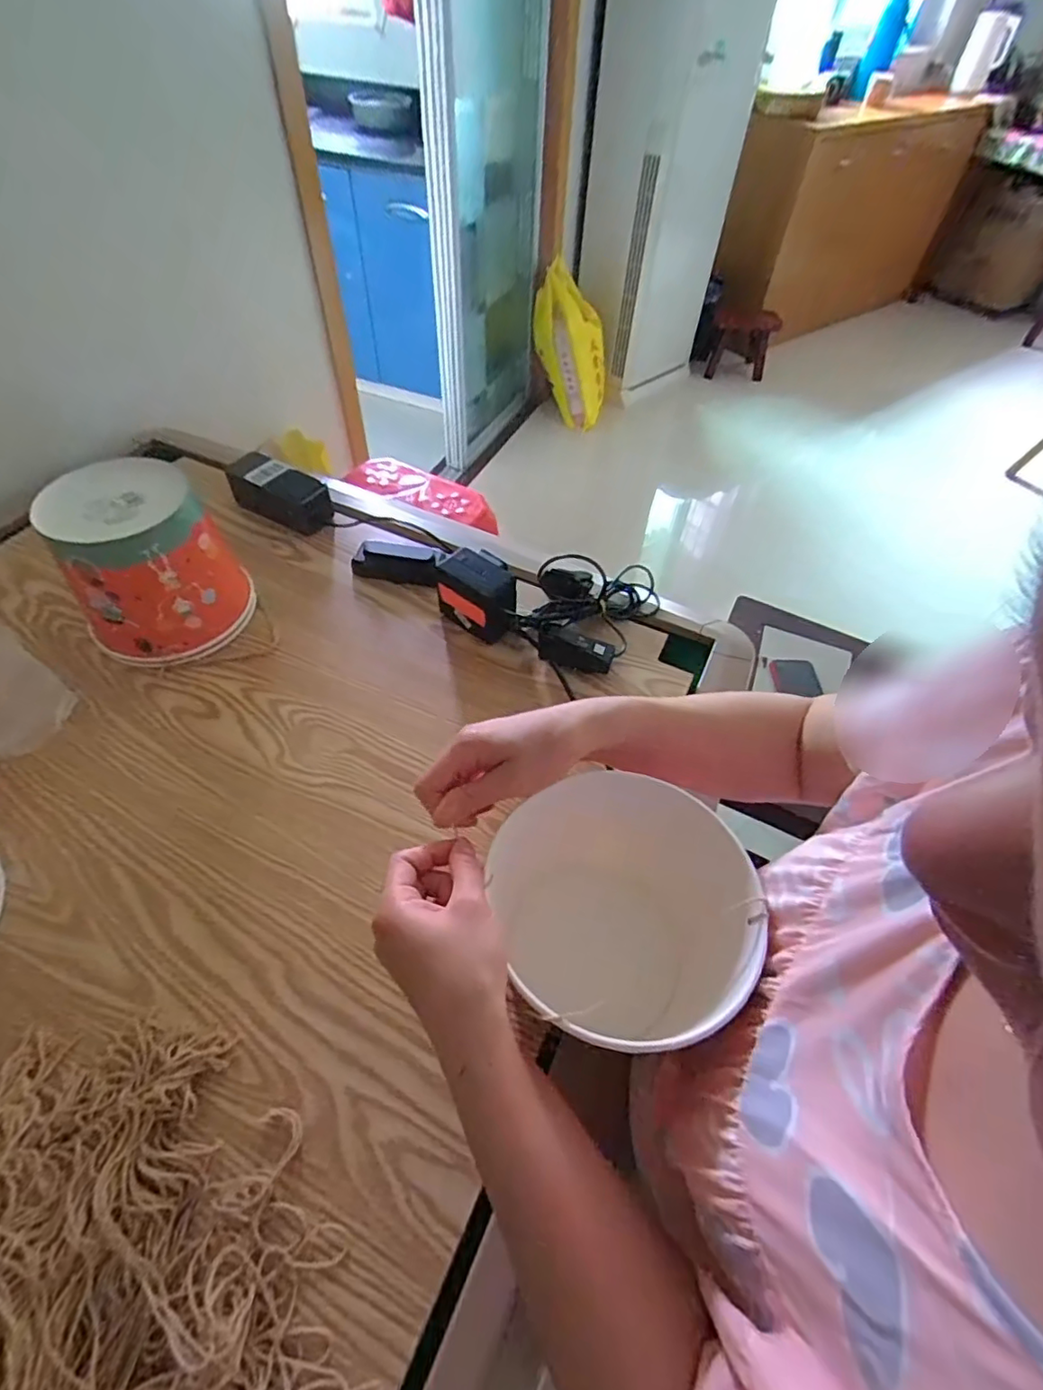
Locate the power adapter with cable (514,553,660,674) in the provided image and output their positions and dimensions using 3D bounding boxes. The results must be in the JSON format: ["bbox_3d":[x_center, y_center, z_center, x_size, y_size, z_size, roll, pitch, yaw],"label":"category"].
[{"bbox_3d":[0.076,-0.101,0.647,0.114,0.062,0.160,27,56,17],"label":"power adapter with cable"}]

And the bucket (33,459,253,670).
[{"bbox_3d":[-0.362,-0.126,0.593,0.139,0.143,0.130,1,52,-2],"label":"bucket"}]

